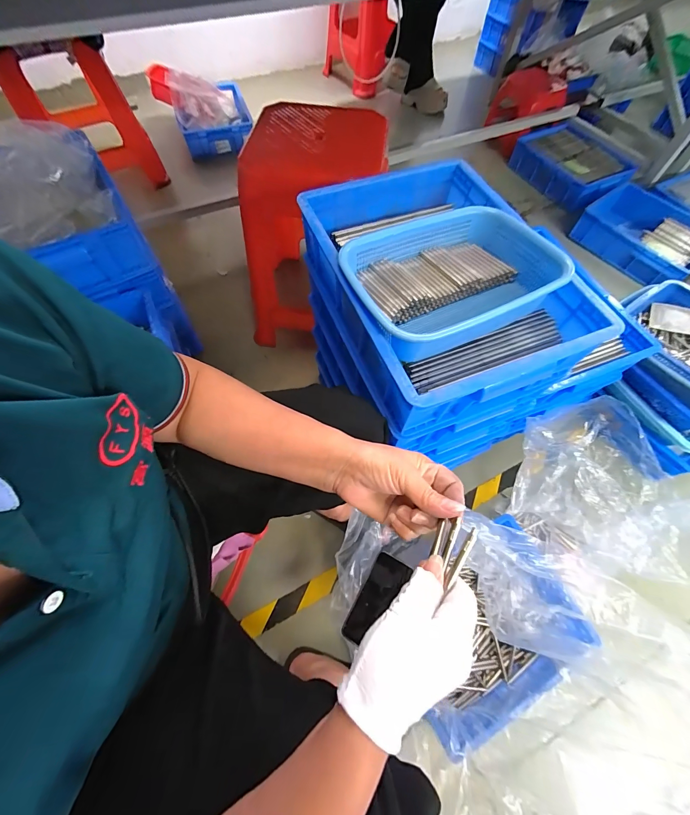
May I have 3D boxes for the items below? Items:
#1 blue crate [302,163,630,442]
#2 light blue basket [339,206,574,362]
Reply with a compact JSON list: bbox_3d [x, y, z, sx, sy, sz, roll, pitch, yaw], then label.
[{"bbox_3d":[0.138,-0.190,0.506,0.308,0.127,0.401,-18,65,-10],"label":"blue crate"},{"bbox_3d":[0.145,-0.183,0.473,0.290,0.083,0.205,-25,67,-13],"label":"light blue basket"}]

